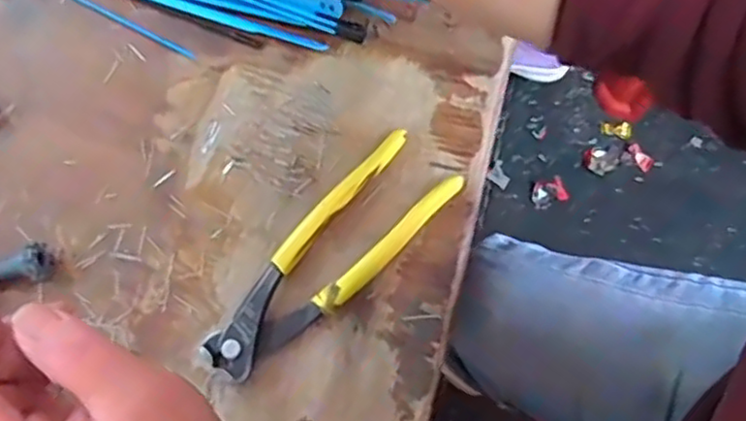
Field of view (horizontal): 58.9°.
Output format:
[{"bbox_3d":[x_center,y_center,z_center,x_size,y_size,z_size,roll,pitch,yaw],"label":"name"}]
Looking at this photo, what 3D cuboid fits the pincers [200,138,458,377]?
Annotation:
[{"bbox_3d":[-0.025,0.026,0.362,0.050,0.015,0.160,42,80,16],"label":"pincers"}]

